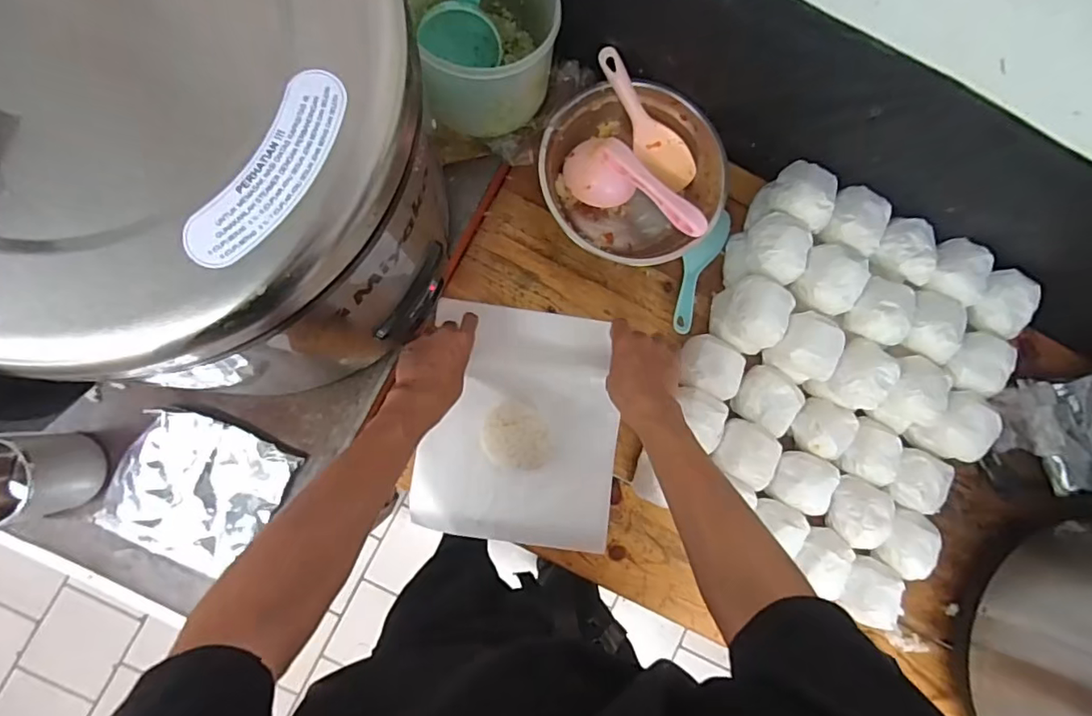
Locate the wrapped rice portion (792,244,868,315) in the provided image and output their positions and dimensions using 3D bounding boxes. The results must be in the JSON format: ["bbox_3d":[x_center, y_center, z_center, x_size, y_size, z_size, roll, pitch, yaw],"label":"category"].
[{"bbox_3d":[0.356,-0.097,0.681,0.080,0.053,0.084,-2,86,-6],"label":"wrapped rice portion"}]

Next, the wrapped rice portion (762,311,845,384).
[{"bbox_3d":[0.321,-0.016,0.702,0.080,0.068,0.072,21,83,-4],"label":"wrapped rice portion"}]

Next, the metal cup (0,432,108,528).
[{"bbox_3d":[-0.516,0.120,0.551,0.084,0.096,0.086,1,85,-6],"label":"metal cup"}]

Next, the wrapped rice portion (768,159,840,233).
[{"bbox_3d":[0.328,-0.205,0.695,0.071,0.046,0.082,25,83,-4],"label":"wrapped rice portion"}]

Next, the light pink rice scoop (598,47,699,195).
[{"bbox_3d":[0.127,-0.301,0.708,0.055,0.028,0.192,-25,122,31],"label":"light pink rice scoop"}]

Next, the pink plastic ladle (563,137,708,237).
[{"bbox_3d":[0.110,-0.209,0.687,0.194,0.055,0.061,30,83,11],"label":"pink plastic ladle"}]

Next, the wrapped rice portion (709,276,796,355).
[{"bbox_3d":[0.256,-0.053,0.701,0.072,0.087,0.086,21,83,-4],"label":"wrapped rice portion"}]

